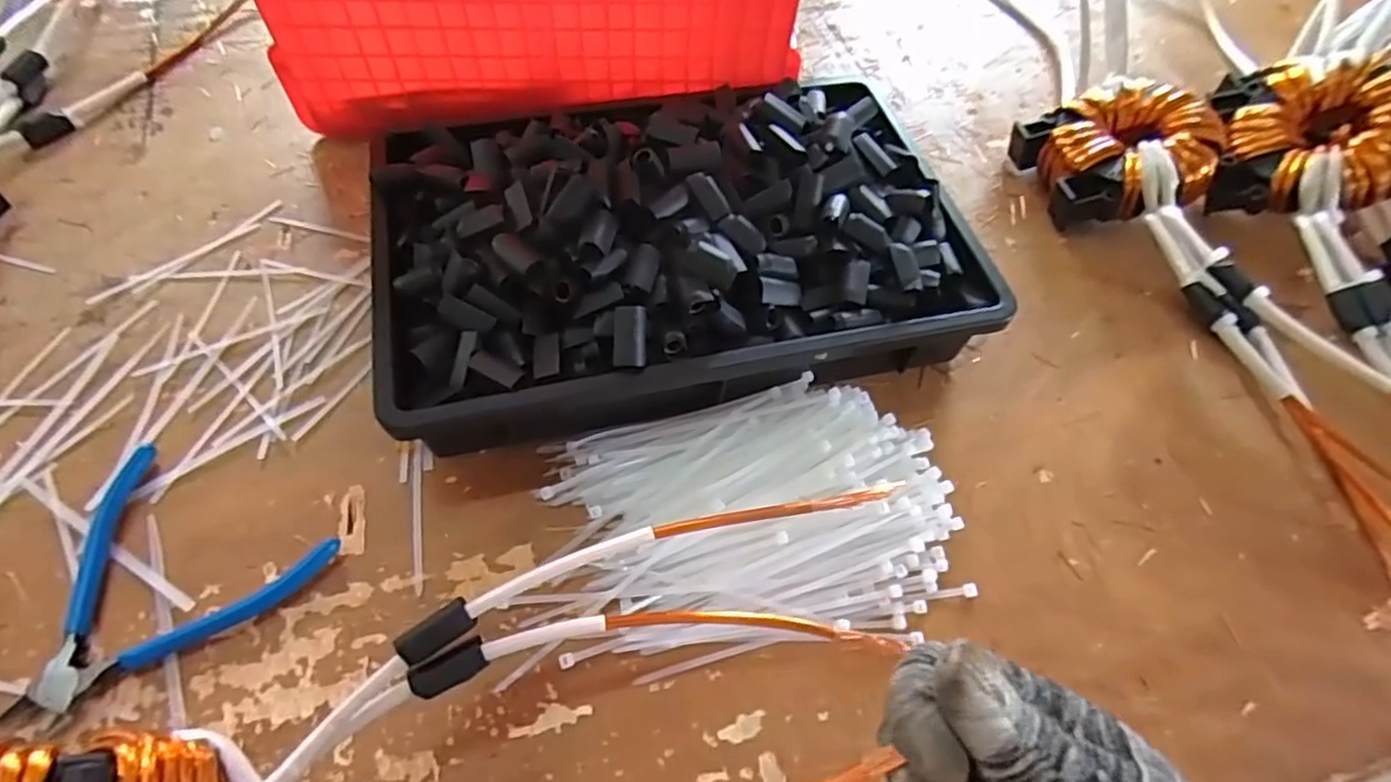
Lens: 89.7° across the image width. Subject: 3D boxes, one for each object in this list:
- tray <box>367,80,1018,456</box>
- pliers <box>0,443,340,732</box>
[{"bbox_3d":[-0.014,-0.095,0.453,0.362,0.099,0.240,-11,58,-11],"label":"tray"},{"bbox_3d":[-0.279,0.104,0.352,0.133,0.011,0.129,23,58,10],"label":"pliers"}]

